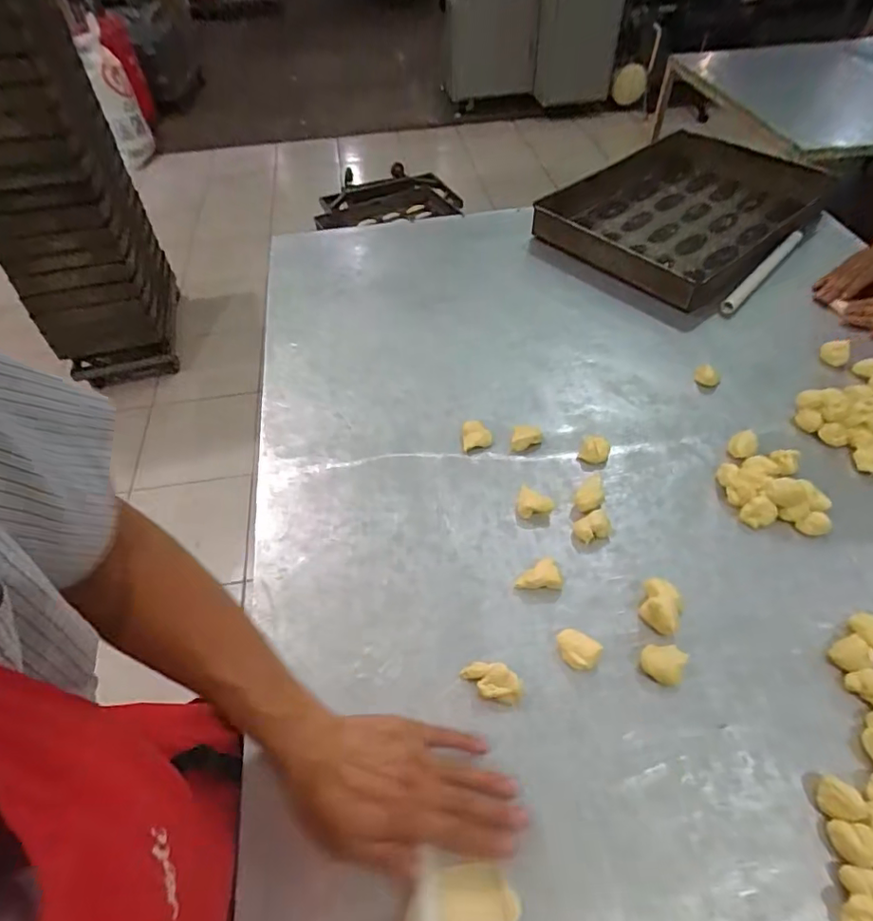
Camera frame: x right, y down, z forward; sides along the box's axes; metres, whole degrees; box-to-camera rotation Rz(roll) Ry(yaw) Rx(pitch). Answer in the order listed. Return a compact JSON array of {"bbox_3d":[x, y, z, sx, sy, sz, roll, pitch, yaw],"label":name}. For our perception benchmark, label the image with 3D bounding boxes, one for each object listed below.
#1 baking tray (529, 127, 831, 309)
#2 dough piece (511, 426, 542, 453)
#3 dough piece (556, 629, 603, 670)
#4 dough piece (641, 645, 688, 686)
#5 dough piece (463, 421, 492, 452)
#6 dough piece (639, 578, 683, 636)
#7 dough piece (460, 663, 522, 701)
[{"bbox_3d":[0.493,-0.475,1.026,0.548,0.068,0.393,-35,58,-24],"label":"baking tray"},{"bbox_3d":[0.120,-0.028,0.712,0.038,0.015,0.042,8,52,9],"label":"dough piece"},{"bbox_3d":[0.139,0.189,0.533,0.043,0.021,0.031,29,58,24],"label":"dough piece"},{"bbox_3d":[0.221,0.198,0.522,0.038,0.017,0.032,20,54,18],"label":"dough piece"},{"bbox_3d":[0.051,-0.036,0.714,0.038,0.016,0.041,-10,51,-6],"label":"dough piece"},{"bbox_3d":[0.232,0.152,0.554,0.039,0.023,0.052,19,54,17],"label":"dough piece"},{"bbox_3d":[0.052,0.212,0.516,0.057,0.022,0.029,9,52,10],"label":"dough piece"}]

